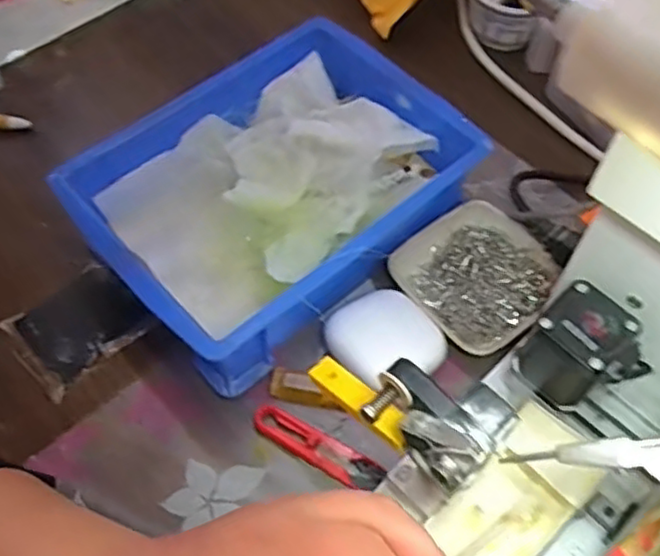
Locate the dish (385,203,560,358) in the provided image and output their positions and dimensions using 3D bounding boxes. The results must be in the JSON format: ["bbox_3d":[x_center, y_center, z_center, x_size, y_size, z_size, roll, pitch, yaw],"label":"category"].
[{"bbox_3d":[0.103,-0.002,0.488,0.100,0.017,0.096,-35,65,-19],"label":"dish"}]

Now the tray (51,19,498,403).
[{"bbox_3d":[-0.034,-0.061,0.497,0.254,0.074,0.180,-39,67,-21],"label":"tray"}]

